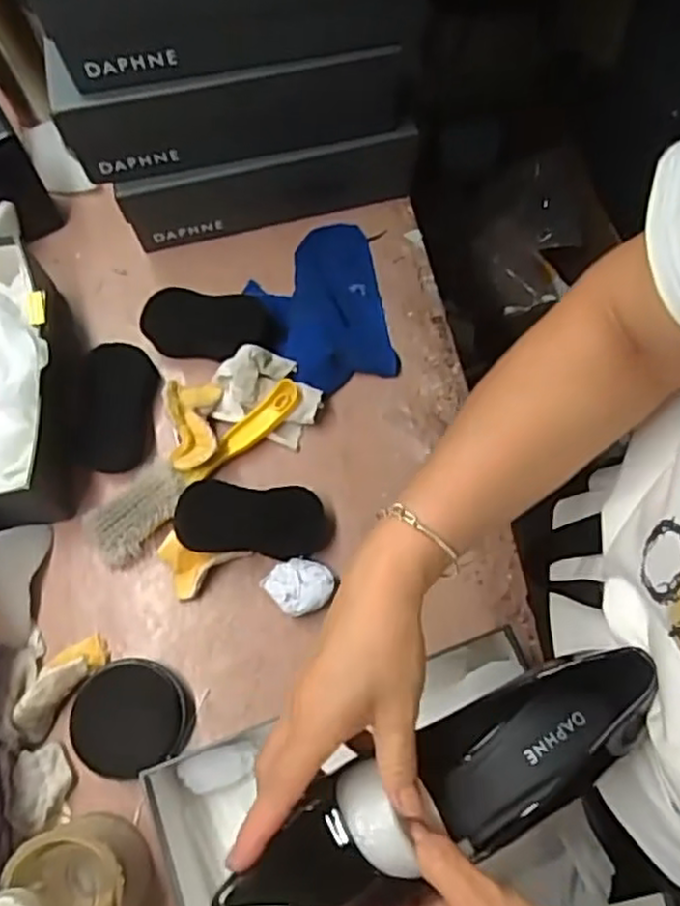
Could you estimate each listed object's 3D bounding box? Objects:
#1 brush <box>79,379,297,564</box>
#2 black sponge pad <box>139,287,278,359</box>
[{"bbox_3d":[-0.141,0.007,0.661,0.232,0.033,0.062,-43,76,-13],"label":"brush"},{"bbox_3d":[-0.128,-0.128,0.702,0.130,0.034,0.063,5,71,2],"label":"black sponge pad"}]

